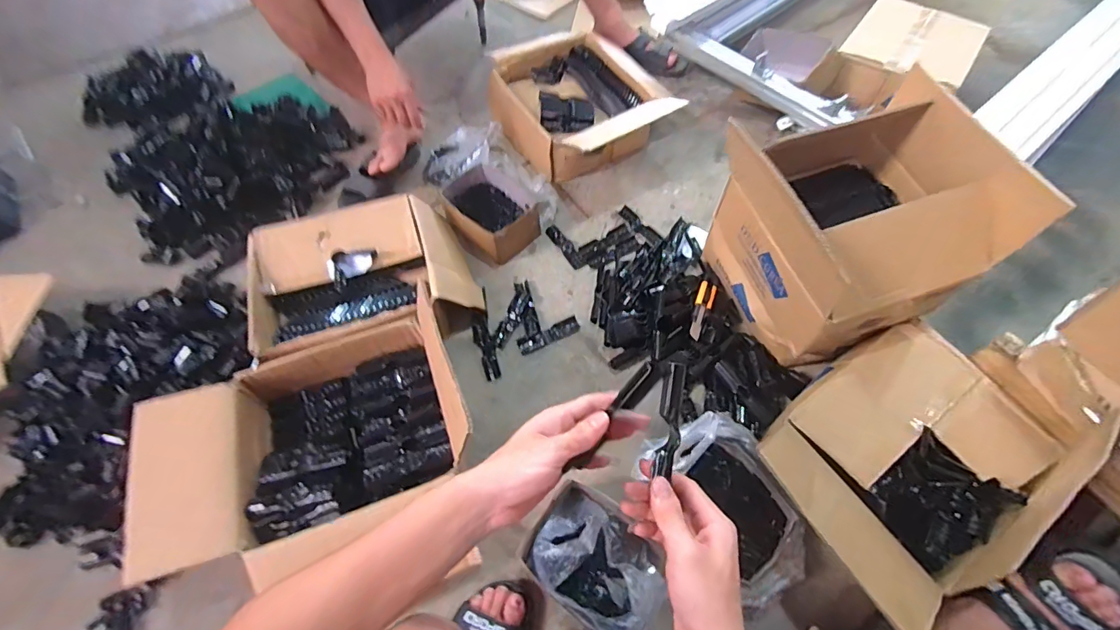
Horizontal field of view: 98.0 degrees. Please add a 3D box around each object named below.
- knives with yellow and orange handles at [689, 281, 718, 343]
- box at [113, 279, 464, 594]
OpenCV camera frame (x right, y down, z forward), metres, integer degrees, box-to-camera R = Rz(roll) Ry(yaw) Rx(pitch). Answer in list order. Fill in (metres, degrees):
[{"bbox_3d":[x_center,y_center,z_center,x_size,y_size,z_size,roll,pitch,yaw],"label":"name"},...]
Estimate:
[{"bbox_3d":[0.278,-0.012,0.950,0.035,0.013,0.158,20,49,12],"label":"knives with yellow and orange handles"},{"bbox_3d":[-0.383,0.180,0.761,0.466,0.243,0.324,-21,62,-10],"label":"box"}]

